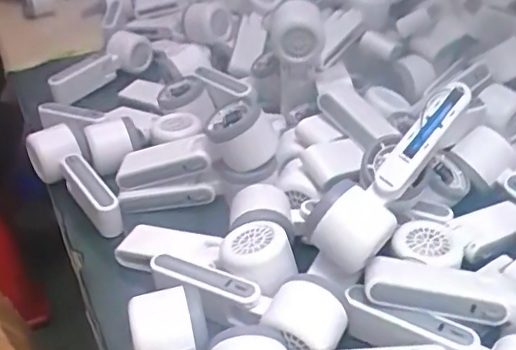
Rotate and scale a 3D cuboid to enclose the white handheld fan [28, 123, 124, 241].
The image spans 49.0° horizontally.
[{"bbox_3d":[-0.192,0.004,0.587,0.053,0.050,0.157,-25,42,-28],"label":"white handheld fan"}]

